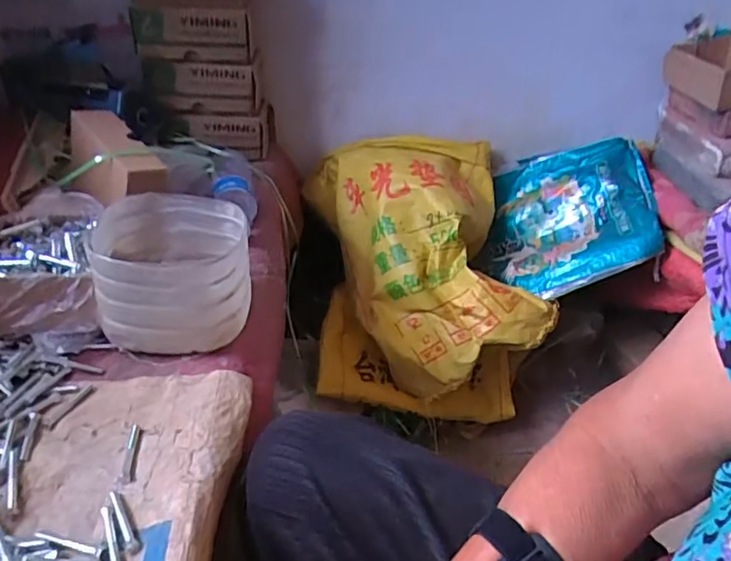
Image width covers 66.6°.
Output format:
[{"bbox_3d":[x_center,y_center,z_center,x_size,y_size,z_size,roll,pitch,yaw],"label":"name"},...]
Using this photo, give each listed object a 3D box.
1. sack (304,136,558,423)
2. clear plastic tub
[{"bbox_3d":[0.105,-0.017,1.084,0.402,0.395,0.411,-3,34,-5],"label":"sack"},{"bbox_3d":[-0.208,-0.004,0.611,0.156,0.122,0.150,-9,37,-21],"label":"clear plastic tub"}]

